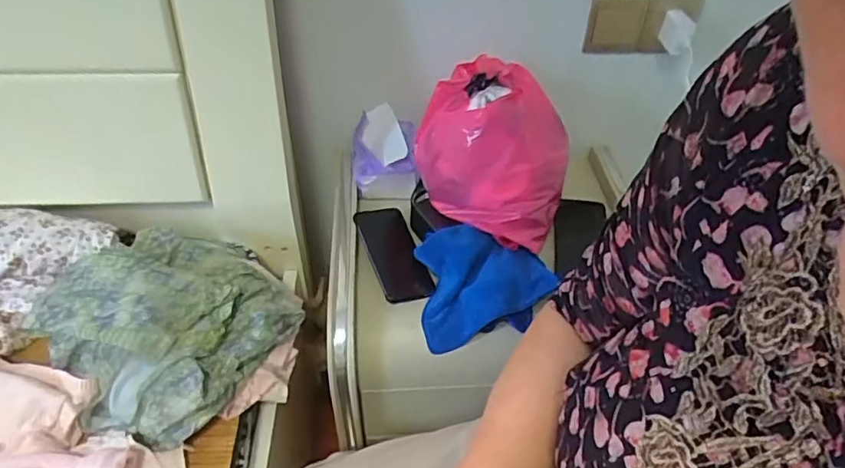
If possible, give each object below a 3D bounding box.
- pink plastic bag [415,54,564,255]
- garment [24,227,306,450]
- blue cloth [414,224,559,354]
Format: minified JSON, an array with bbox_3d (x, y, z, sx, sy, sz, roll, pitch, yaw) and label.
[{"bbox_3d":[0.099,-0.113,0.835,0.209,0.215,0.180,12,45,10],"label":"pink plastic bag"},{"bbox_3d":[-0.325,0.096,0.744,0.283,0.102,0.303,-32,54,-30],"label":"garment"},{"bbox_3d":[0.087,0.066,0.802,0.182,0.087,0.137,-7,45,-10],"label":"blue cloth"}]

